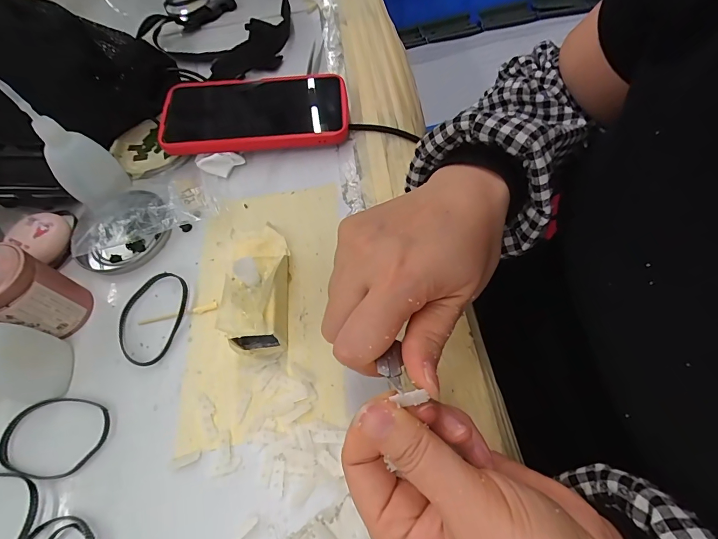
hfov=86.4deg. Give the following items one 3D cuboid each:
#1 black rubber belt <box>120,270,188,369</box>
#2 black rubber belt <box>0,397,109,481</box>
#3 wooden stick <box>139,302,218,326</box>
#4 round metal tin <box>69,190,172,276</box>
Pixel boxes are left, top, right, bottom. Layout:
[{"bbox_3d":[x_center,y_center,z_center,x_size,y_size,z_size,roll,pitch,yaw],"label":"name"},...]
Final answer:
[{"bbox_3d":[-0.153,0.034,0.281,0.049,0.005,0.071,8,62,9],"label":"black rubber belt"},{"bbox_3d":[-0.194,0.106,0.243,0.065,0.004,0.049,9,62,9],"label":"black rubber belt"},{"bbox_3d":[-0.133,0.033,0.279,0.059,0.004,0.007,-13,60,-3],"label":"wooden stick"},{"bbox_3d":[-0.195,-0.036,0.313,0.073,0.019,0.072,-2,61,3],"label":"round metal tin"}]

